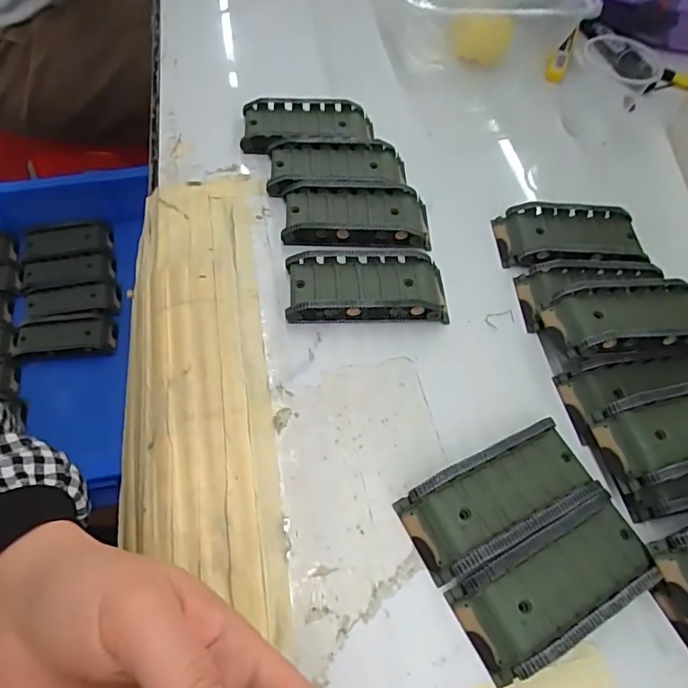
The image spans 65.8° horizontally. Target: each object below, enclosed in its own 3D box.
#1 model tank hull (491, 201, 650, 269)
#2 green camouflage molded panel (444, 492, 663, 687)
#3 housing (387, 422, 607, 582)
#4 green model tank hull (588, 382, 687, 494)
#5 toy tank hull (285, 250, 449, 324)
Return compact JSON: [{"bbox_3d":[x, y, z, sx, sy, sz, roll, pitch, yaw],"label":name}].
[{"bbox_3d":[0.153,-0.072,0.360,0.094,0.015,0.050,-2,60,-6],"label":"model tank hull"},{"bbox_3d":[0.099,0.109,0.245,0.095,0.017,0.043,-24,64,-17],"label":"green camouflage molded panel"},{"bbox_3d":[0.078,0.075,0.263,0.096,0.018,0.043,-22,64,-16],"label":"housing"},{"bbox_3d":[0.182,0.045,0.280,0.092,0.020,0.044,-10,61,-10],"label":"green model tank hull"},{"bbox_3d":[0.015,-0.037,0.324,0.095,0.019,0.044,0,60,-5],"label":"toy tank hull"}]

